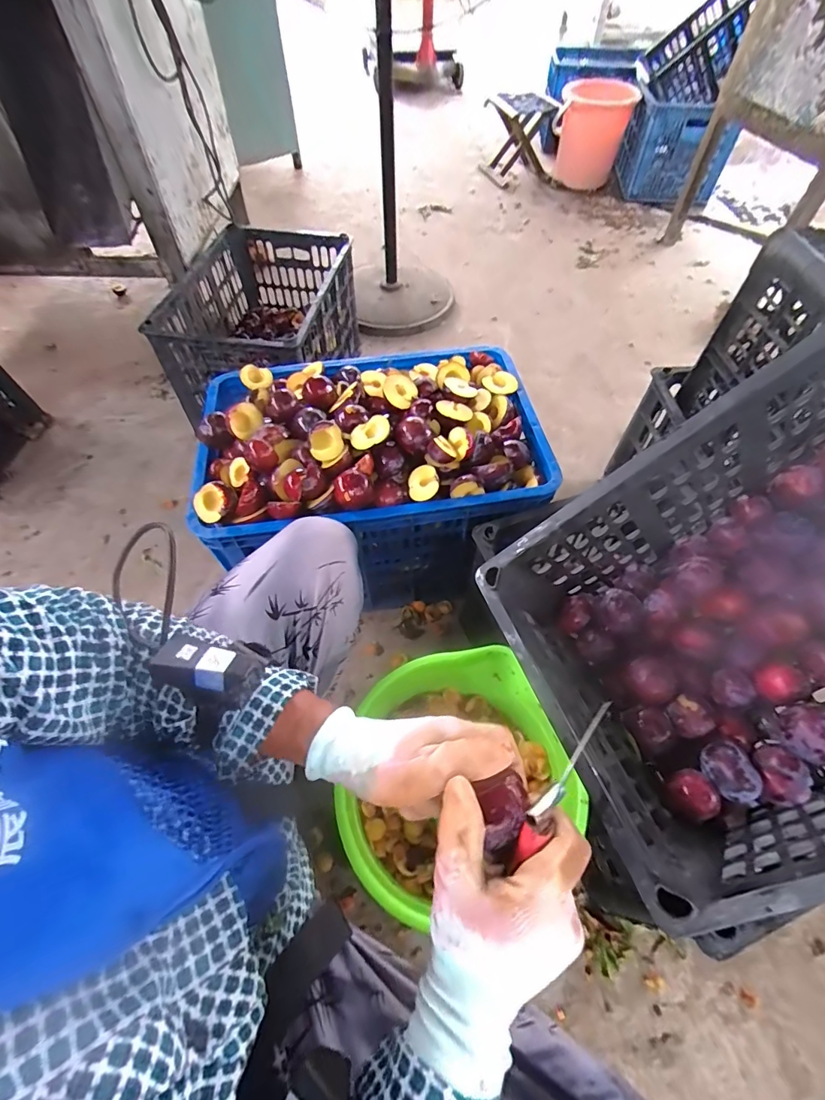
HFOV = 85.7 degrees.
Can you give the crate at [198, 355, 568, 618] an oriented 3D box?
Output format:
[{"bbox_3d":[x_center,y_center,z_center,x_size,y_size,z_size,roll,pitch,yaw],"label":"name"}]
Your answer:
[{"bbox_3d":[-0.061,-0.132,0.823,0.534,0.358,0.365,-7,58,-2],"label":"crate"}]

